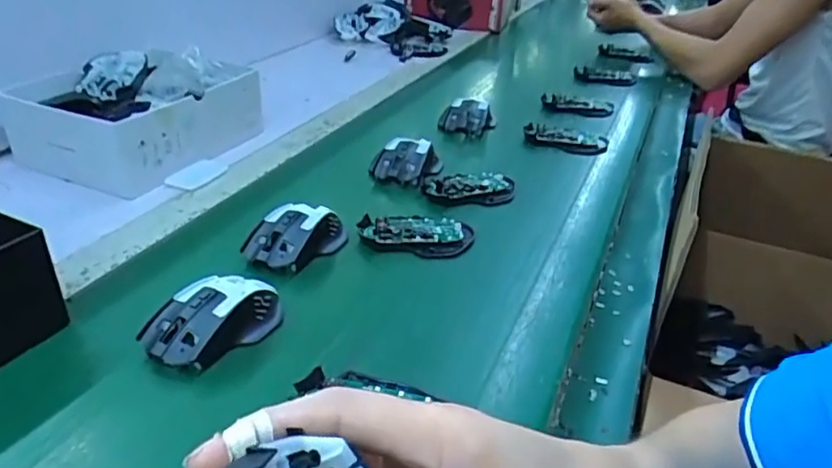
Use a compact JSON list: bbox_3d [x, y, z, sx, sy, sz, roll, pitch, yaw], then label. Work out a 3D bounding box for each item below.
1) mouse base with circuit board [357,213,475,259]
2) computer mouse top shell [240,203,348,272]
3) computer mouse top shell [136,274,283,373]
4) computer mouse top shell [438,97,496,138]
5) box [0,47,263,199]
[{"bbox_3d":[0.000,-0.001,0.627,0.112,0.021,0.061,7,31,6],"label":"mouse base with circuit board"},{"bbox_3d":[-0.115,-0.001,0.598,0.066,0.038,0.106,24,37,31],"label":"computer mouse top shell"},{"bbox_3d":[-0.155,0.063,0.485,0.113,0.038,0.069,-25,40,-39],"label":"computer mouse top shell"},{"bbox_3d":[0.075,-0.163,0.890,0.078,0.042,0.050,-1,31,-8],"label":"computer mouse top shell"},{"bbox_3d":[-0.352,-0.154,0.790,0.210,0.091,0.246,15,33,20],"label":"box"}]

